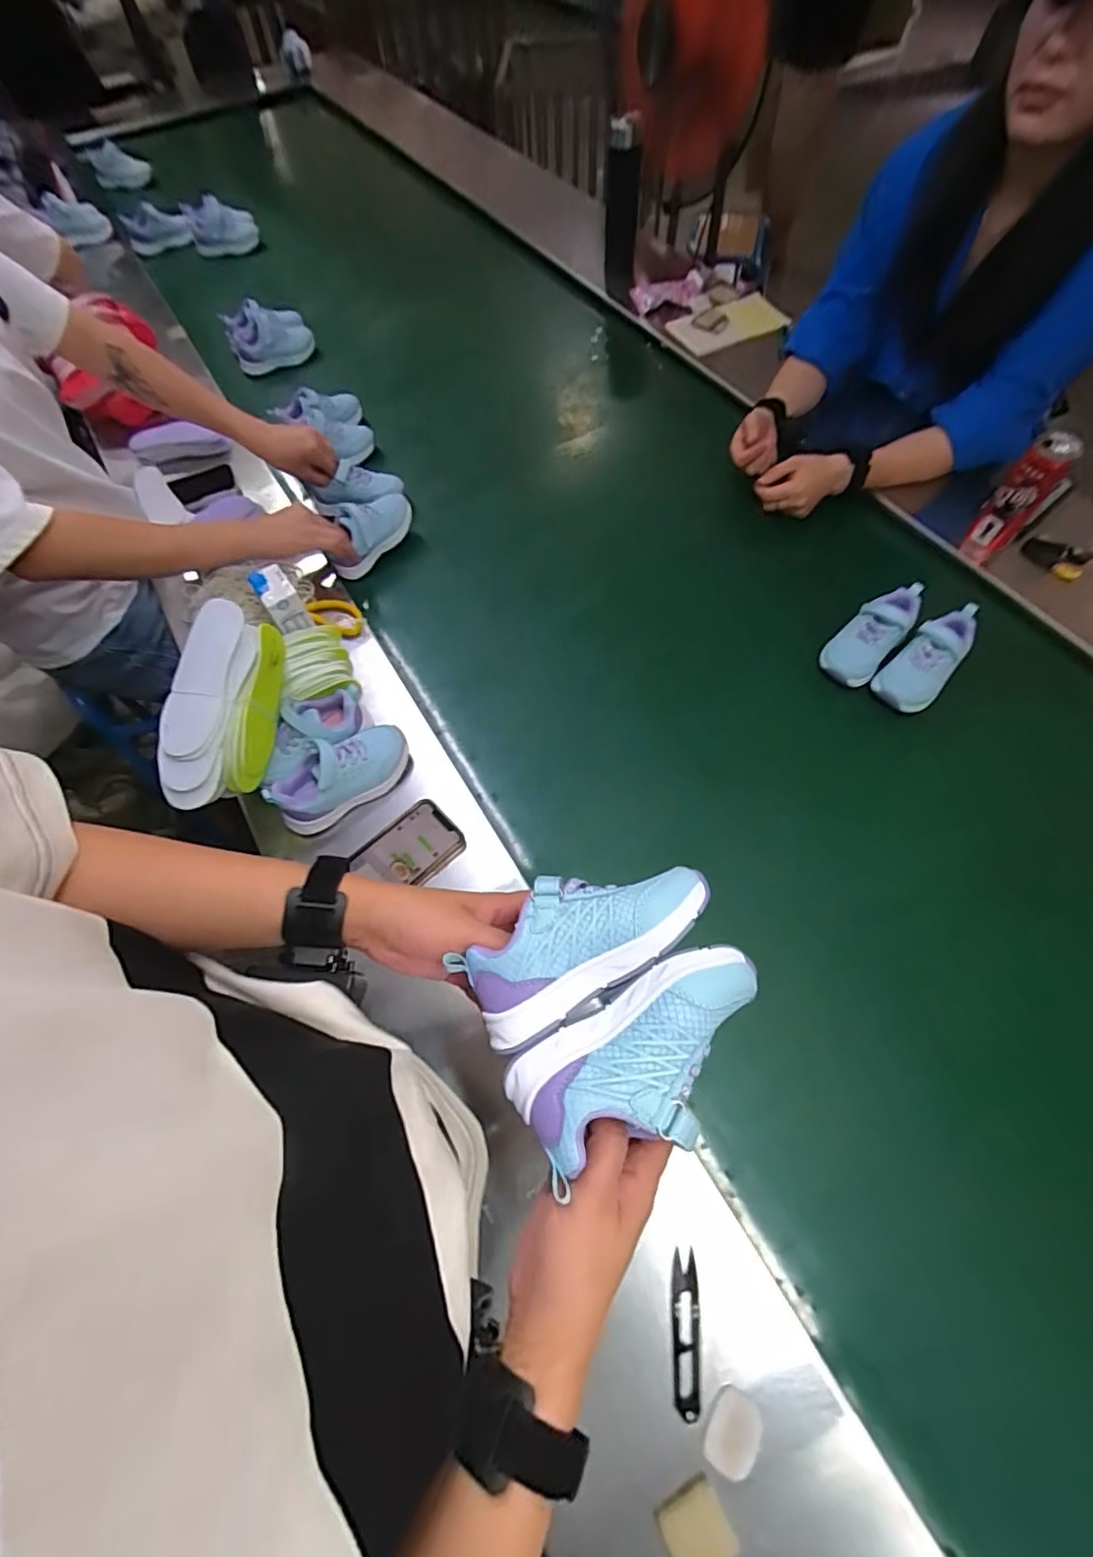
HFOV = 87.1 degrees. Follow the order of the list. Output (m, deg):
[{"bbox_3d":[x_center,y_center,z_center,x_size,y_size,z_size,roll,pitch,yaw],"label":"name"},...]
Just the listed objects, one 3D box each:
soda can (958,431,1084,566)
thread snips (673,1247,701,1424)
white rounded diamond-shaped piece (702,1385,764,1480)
[{"bbox_3d":[0.647,-0.385,0.792,0.049,0.153,0.061,-39,66,-16],"label":"soda can"},{"bbox_3d":[0.112,0.444,0.461,0.021,0.007,0.100,3,62,6],"label":"thread snips"},{"bbox_3d":[0.141,0.493,0.430,0.037,0.008,0.046,29,68,18],"label":"white rounded diamond-shaped piece"}]

